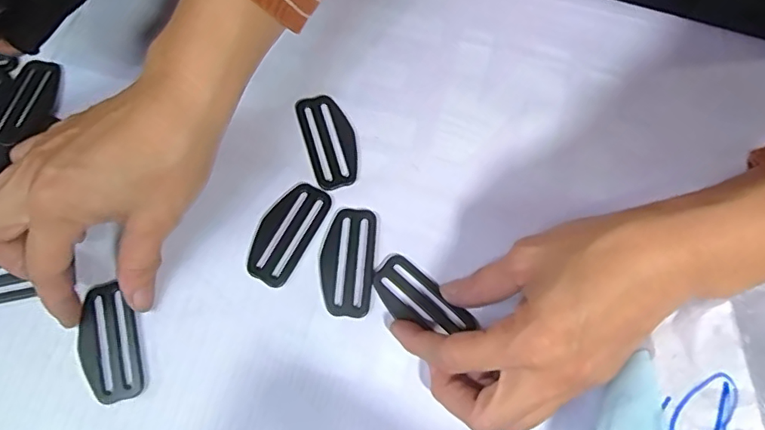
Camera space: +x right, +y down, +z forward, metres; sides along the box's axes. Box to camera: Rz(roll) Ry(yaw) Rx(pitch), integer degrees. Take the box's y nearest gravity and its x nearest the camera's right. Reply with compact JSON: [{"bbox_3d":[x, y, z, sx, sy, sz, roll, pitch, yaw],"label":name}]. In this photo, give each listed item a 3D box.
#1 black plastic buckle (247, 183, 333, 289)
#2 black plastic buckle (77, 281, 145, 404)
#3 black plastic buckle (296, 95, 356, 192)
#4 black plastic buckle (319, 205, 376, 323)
[{"bbox_3d":[-0.053,0.009,0.284,0.029,0.004,0.059,29,73,6],"label":"black plastic buckle"},{"bbox_3d":[-0.140,0.065,0.262,0.029,0.004,0.059,-14,71,-6],"label":"black plastic buckle"},{"bbox_3d":[-0.031,-0.045,0.304,0.029,0.004,0.060,-16,74,-8],"label":"black plastic buckle"},{"bbox_3d":[-0.019,0.025,0.280,0.030,0.004,0.059,4,72,-2],"label":"black plastic buckle"}]

